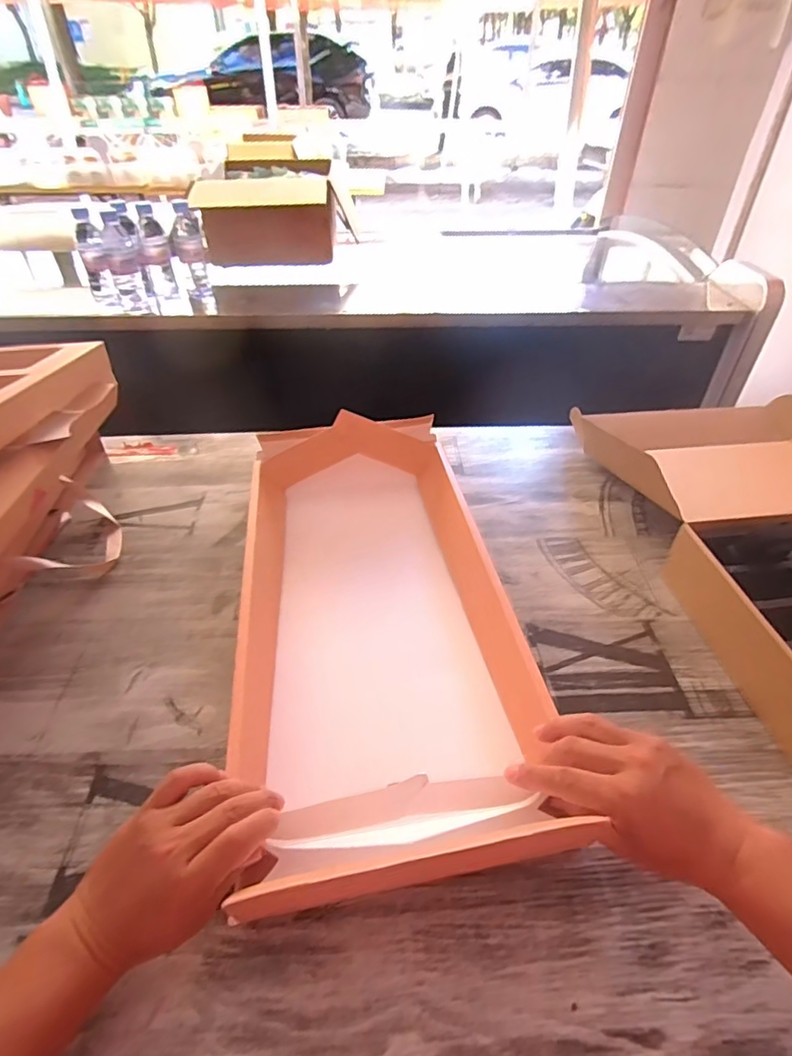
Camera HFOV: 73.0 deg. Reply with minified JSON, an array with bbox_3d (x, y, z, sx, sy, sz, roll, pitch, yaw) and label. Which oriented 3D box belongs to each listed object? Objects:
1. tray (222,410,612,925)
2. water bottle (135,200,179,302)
[{"bbox_3d":[-0.030,0.057,0.604,0.273,0.092,0.521,-6,43,-7],"label":"tray"},{"bbox_3d":[-0.509,-0.582,1.140,0.056,0.175,0.051,-13,44,-15],"label":"water bottle"}]

